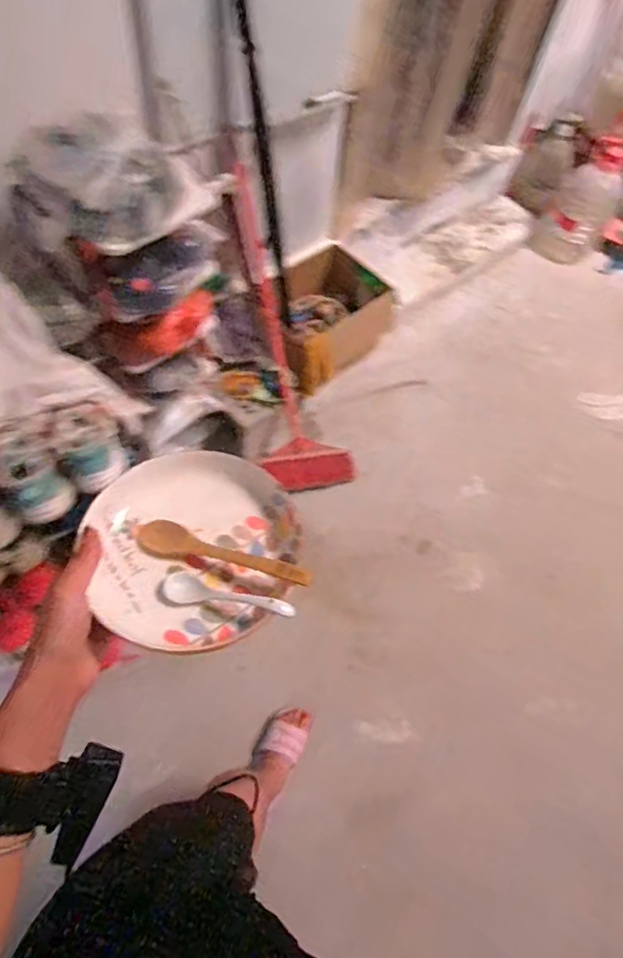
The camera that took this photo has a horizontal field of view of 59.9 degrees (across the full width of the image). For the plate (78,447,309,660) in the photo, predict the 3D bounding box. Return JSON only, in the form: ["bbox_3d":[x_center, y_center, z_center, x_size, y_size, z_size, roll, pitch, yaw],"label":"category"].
[{"bbox_3d":[-0.097,0.056,0.463,0.166,0.038,0.173,11,62,2],"label":"plate"}]

